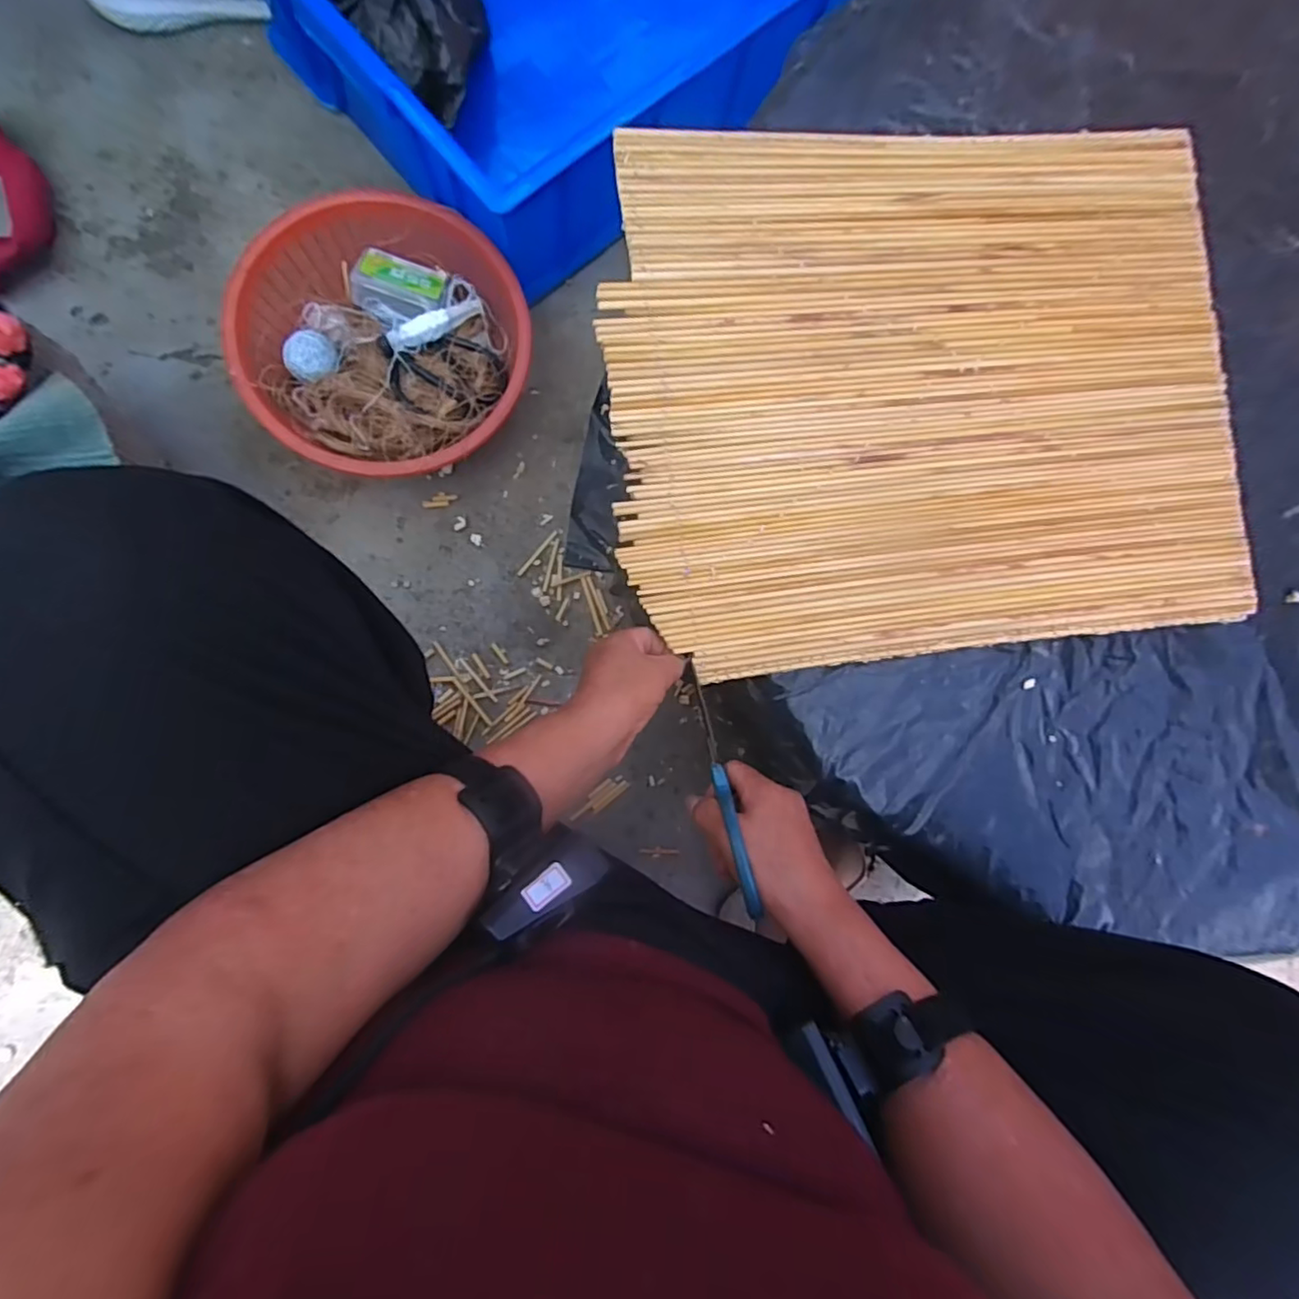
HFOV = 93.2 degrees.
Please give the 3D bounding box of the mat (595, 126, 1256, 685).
[{"bbox_3d":[0.220,-0.206,0.487,0.491,0.017,0.413,-6,89,-5],"label":"mat"}]

